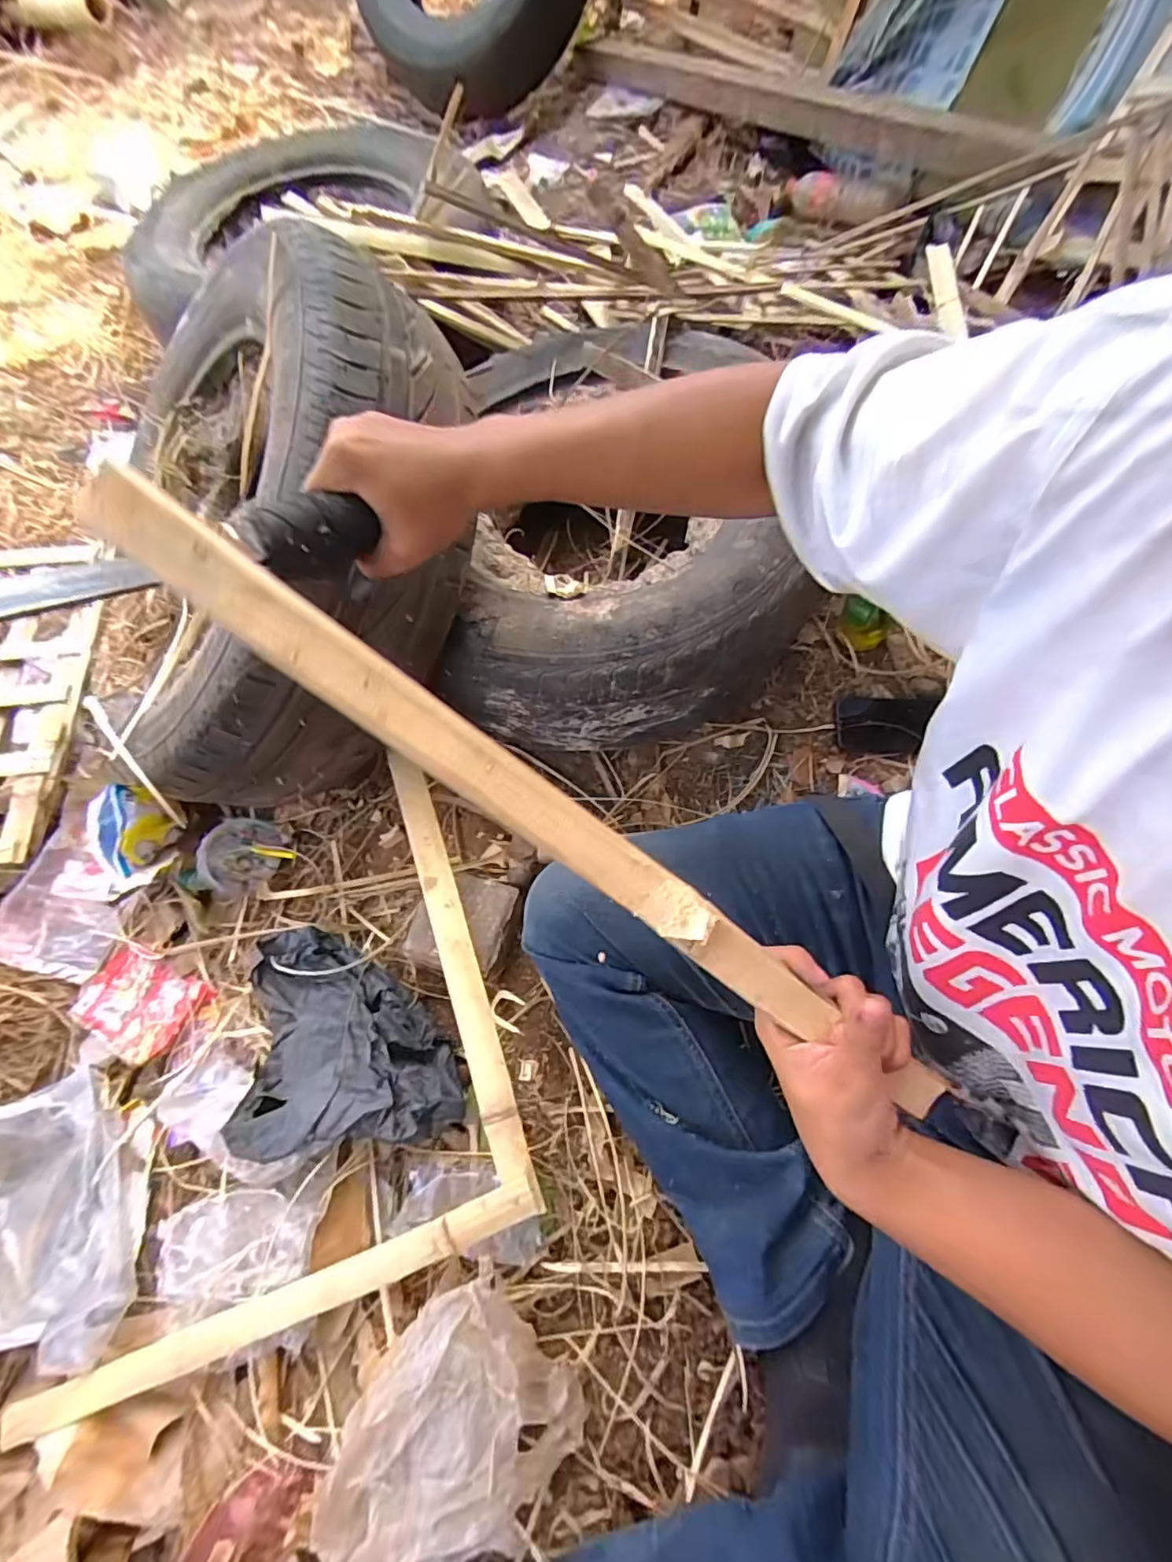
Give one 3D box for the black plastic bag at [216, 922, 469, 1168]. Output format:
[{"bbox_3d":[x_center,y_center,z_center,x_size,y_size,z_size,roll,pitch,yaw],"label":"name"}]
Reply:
[{"bbox_3d":[-0.241,0.248,0.588,0.217,0.043,0.213,-9,64,3],"label":"black plastic bag"}]

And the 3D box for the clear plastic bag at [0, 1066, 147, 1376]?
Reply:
[{"bbox_3d":[-0.564,0.445,0.587,0.234,0.049,0.248,-14,64,0],"label":"clear plastic bag"}]

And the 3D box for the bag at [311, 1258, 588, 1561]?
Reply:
[{"bbox_3d":[-0.120,0.533,0.462,0.207,0.033,0.150,-39,67,-11],"label":"bag"}]

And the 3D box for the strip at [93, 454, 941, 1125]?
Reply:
[{"bbox_3d":[0.002,0.033,0.286,0.503,0.019,0.030,37,67,-12],"label":"strip"}]

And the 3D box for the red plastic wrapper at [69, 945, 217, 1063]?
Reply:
[{"bbox_3d":[-0.526,0.264,0.682,0.175,0.037,0.104,16,68,14],"label":"red plastic wrapper"}]

